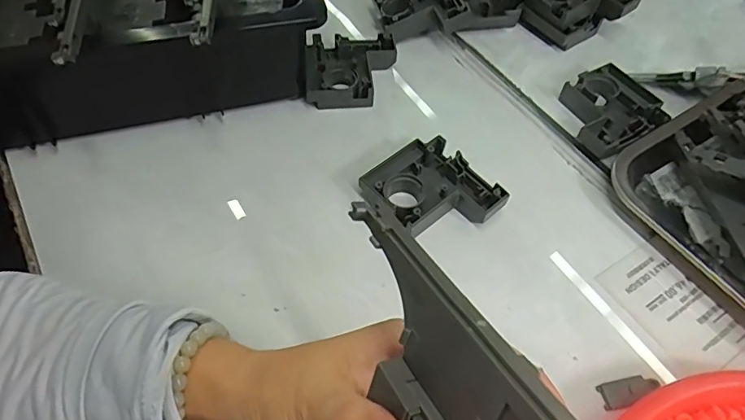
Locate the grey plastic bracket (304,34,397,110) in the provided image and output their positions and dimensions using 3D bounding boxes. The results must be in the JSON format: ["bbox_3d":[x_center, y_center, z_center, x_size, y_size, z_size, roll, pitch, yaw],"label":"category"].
[{"bbox_3d":[-0.019,-0.125,0.454,0.080,0.022,0.076,-3,55,-3],"label":"grey plastic bracket"}]

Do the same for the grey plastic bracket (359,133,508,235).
[{"bbox_3d":[0.043,-0.013,0.380,0.076,0.021,0.085,-34,62,-22],"label":"grey plastic bracket"}]

